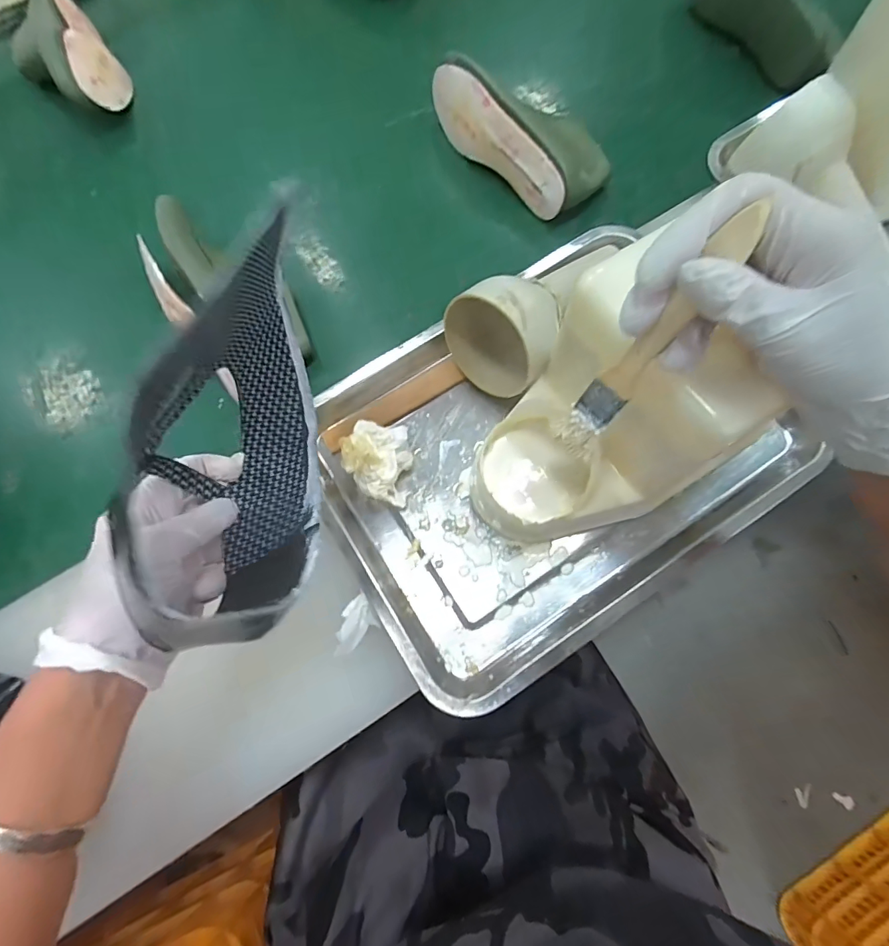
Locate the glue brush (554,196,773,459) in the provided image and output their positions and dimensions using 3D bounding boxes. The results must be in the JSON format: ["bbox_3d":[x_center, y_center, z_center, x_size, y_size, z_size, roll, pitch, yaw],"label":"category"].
[{"bbox_3d":[0.099,-0.059,0.236,0.008,0.141,0.023,-33,72,-37],"label":"glue brush"}]

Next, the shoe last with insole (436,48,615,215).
[{"bbox_3d":[0.086,-0.406,0.554,0.103,0.084,0.247,-41,75,-9],"label":"shoe last with insole"}]

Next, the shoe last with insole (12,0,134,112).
[{"bbox_3d":[-0.498,-0.547,0.618,0.110,0.076,0.220,-35,74,-7],"label":"shoe last with insole"}]

